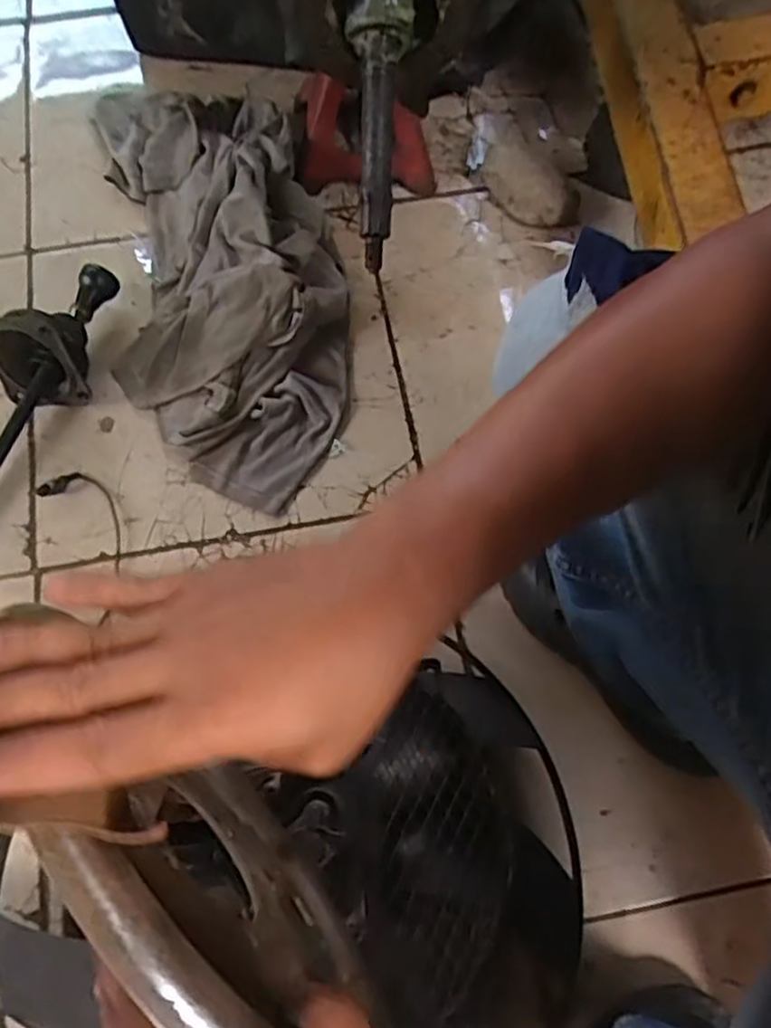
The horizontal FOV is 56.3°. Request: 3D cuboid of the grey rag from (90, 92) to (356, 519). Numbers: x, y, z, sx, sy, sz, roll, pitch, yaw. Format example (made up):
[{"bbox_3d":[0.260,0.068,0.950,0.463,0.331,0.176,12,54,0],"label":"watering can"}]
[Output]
[{"bbox_3d":[-0.190,-0.290,0.846,0.269,0.081,0.579,-8,70,-6],"label":"grey rag"}]

